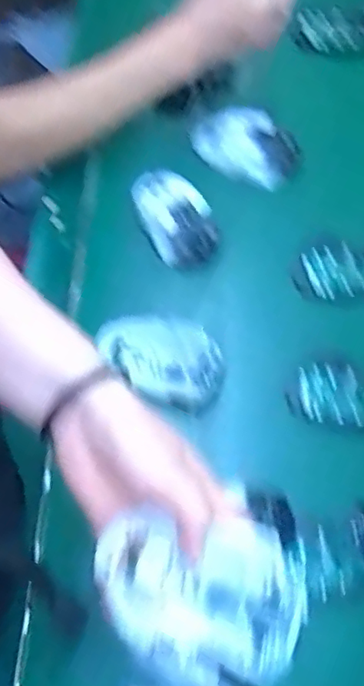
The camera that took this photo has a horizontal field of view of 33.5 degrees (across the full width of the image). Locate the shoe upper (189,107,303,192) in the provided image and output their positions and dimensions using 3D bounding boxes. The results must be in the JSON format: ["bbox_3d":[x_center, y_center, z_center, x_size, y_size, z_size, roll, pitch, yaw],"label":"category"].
[{"bbox_3d":[0.073,-0.216,0.668,0.119,0.032,0.073,25,71,8],"label":"shoe upper"}]

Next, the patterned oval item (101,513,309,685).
[{"bbox_3d":[0.008,0.135,0.335,0.110,0.039,0.067,7,95,-1],"label":"patterned oval item"}]

